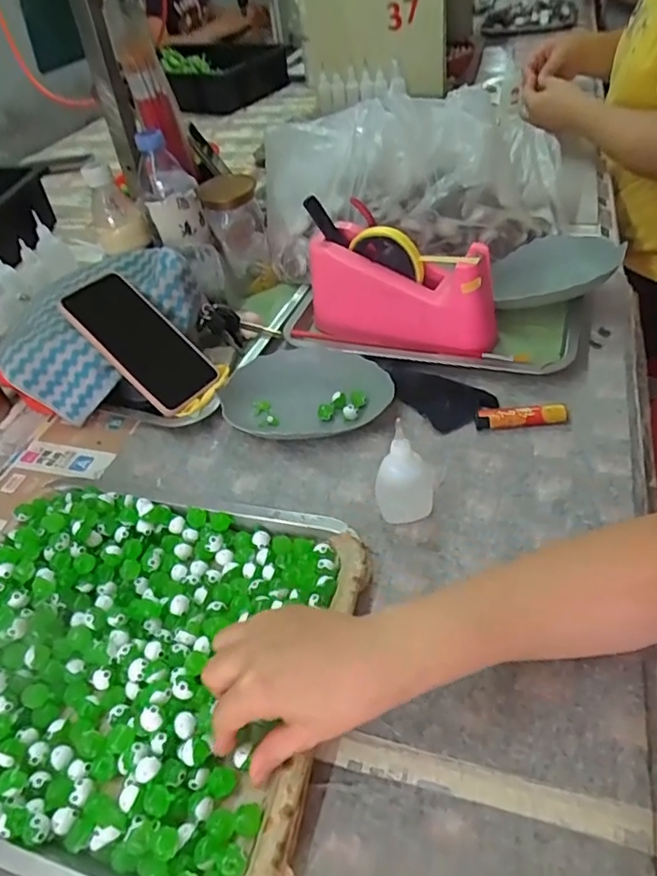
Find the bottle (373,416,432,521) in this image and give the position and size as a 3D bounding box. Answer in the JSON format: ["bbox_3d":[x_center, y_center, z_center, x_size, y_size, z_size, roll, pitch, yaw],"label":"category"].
[{"bbox_3d":[0.062,0.021,0.449,0.045,0.086,0.050,3,46,10],"label":"bottle"}]

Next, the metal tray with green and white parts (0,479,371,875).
[{"bbox_3d":[-0.142,0.140,0.392,0.297,0.037,0.256,9,47,15],"label":"metal tray with green and white parts"}]

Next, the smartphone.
[{"bbox_3d":[-0.188,-0.098,0.578,0.153,0.012,0.078,45,57,-3],"label":"smartphone"}]

